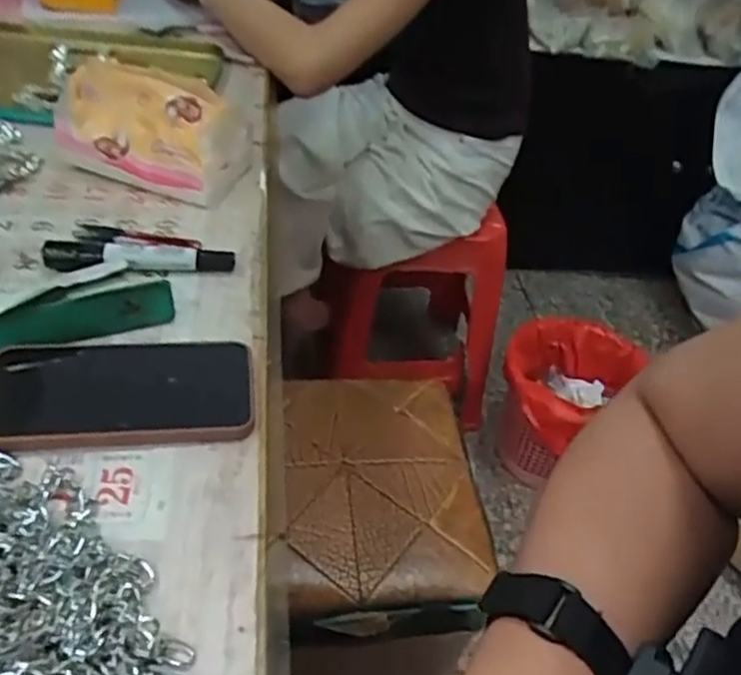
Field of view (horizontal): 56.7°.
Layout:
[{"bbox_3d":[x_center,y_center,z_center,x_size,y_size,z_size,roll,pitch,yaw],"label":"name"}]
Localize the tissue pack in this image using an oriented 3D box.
[{"bbox_3d":[-0.194,-0.186,0.604,0.158,0.088,0.088,12,43,5],"label":"tissue pack"}]

